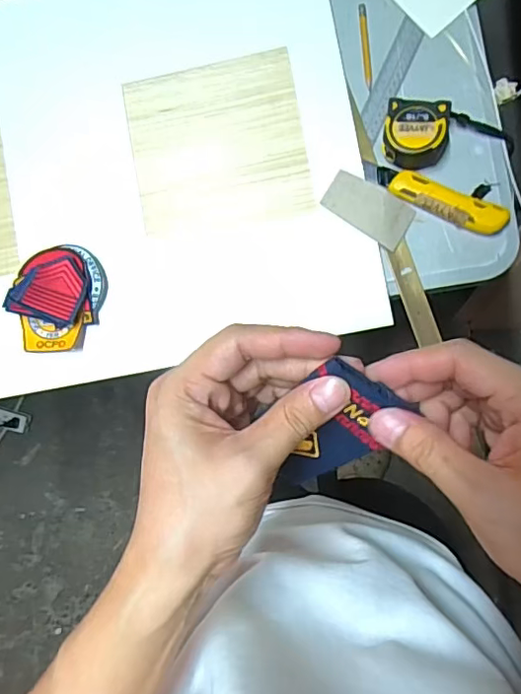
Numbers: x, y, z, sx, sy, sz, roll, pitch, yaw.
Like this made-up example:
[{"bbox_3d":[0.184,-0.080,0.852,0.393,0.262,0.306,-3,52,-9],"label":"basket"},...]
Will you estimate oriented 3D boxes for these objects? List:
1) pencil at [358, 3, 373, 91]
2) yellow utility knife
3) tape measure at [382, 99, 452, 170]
[{"bbox_3d":[0.120,-0.343,0.634,0.009,0.004,0.101,-5,87,5],"label":"pencil"},{"bbox_3d":[0.197,-0.160,0.604,0.145,0.017,0.038,23,90,6],"label":"yellow utility knife"},{"bbox_3d":[0.168,-0.228,0.595,0.072,0.043,0.064,13,89,5],"label":"tape measure"}]

